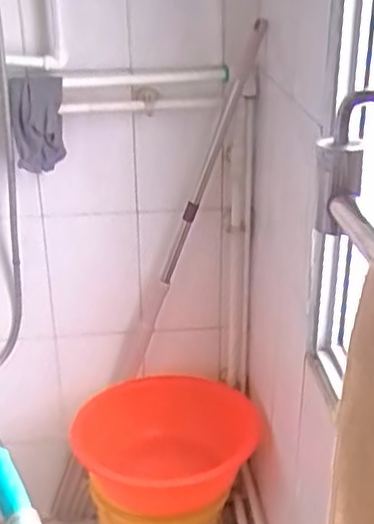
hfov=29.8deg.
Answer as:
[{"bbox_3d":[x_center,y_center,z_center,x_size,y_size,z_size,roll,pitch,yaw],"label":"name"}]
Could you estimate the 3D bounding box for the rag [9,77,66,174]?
[{"bbox_3d":[-0.260,-0.237,1.233,0.087,0.168,0.046,-4,27,-5],"label":"rag"}]

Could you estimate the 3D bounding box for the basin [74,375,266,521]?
[{"bbox_3d":[-0.045,0.378,1.393,0.375,0.153,0.290,-2,26,-2],"label":"basin"}]

